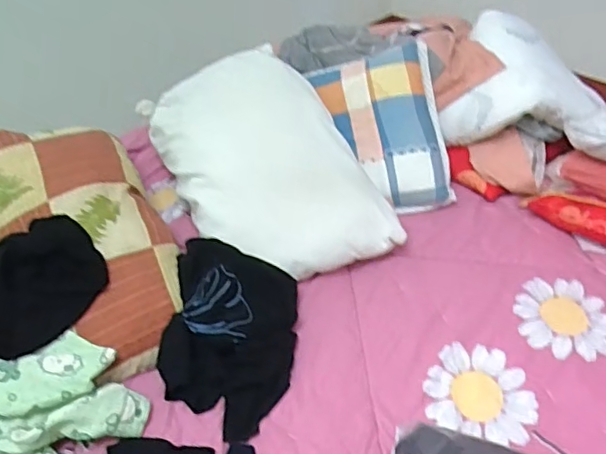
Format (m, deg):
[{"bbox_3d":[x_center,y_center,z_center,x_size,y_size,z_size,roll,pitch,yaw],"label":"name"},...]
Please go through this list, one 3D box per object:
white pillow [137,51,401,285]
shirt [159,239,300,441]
[{"bbox_3d":[-0.104,-0.150,1.162,0.327,0.206,0.580,-25,46,-24],"label":"white pillow"},{"bbox_3d":[-0.118,0.171,0.945,0.209,0.110,0.324,2,42,4],"label":"shirt"}]

